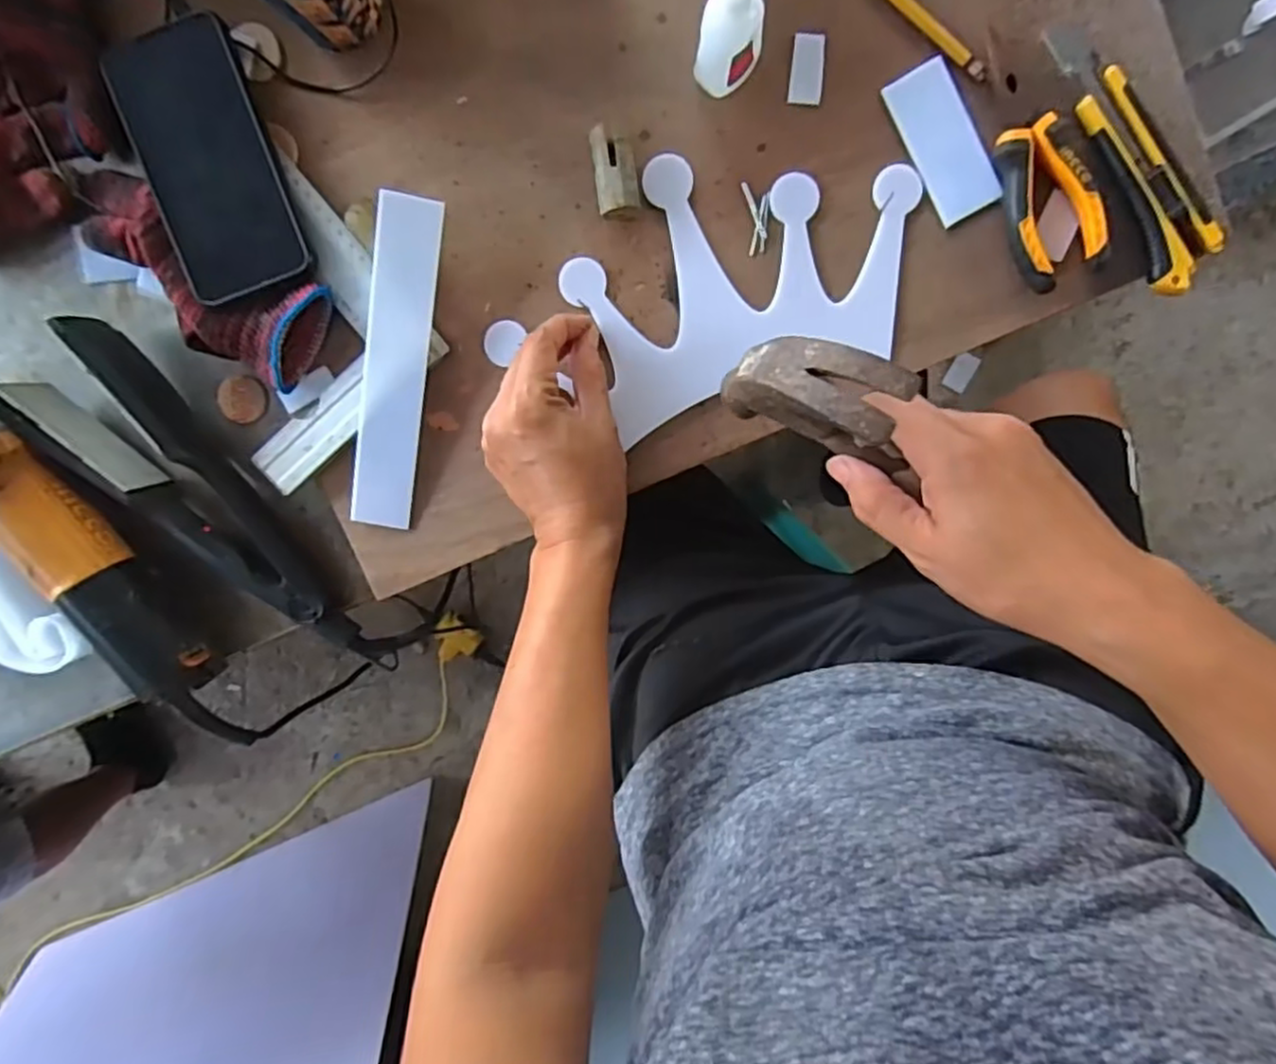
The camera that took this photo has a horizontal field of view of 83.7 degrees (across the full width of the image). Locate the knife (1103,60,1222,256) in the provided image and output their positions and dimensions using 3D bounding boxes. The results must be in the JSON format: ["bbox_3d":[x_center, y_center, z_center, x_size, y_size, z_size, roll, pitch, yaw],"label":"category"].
[{"bbox_3d":[0.311,-0.220,0.423,0.021,0.010,0.123,-29,95,8],"label":"knife"}]

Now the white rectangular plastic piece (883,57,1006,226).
[{"bbox_3d":[0.190,-0.241,0.440,0.039,0.006,0.093,-26,96,8],"label":"white rectangular plastic piece"}]

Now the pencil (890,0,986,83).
[{"bbox_3d":[0.172,-0.306,0.427,0.096,0.005,0.009,42,99,-3],"label":"pencil"}]

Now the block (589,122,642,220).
[{"bbox_3d":[-0.014,-0.223,0.443,0.026,0.023,0.051,-7,98,5],"label":"block"}]

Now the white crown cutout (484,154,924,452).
[{"bbox_3d":[0.041,-0.157,0.457,0.276,0.008,0.150,-18,97,7],"label":"white crown cutout"}]

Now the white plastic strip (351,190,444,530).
[{"bbox_3d":[-0.158,-0.105,0.463,0.041,0.006,0.208,11,107,-4],"label":"white plastic strip"}]

